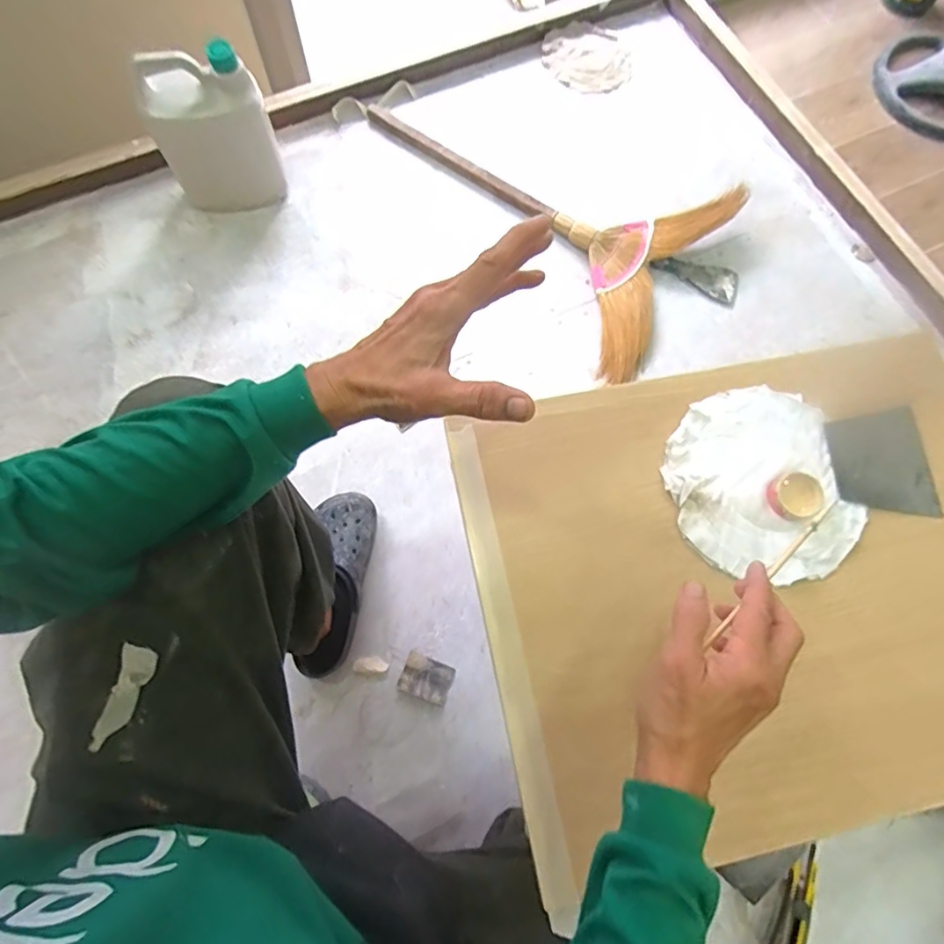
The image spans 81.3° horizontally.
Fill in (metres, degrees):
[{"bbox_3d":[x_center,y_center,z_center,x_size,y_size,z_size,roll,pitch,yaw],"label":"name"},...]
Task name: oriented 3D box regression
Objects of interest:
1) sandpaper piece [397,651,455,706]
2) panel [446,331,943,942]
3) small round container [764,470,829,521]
[{"bbox_3d":[-0.064,0.294,0.781,0.071,0.004,0.053,21,72,5],"label":"sandpaper piece"},{"bbox_3d":[0.259,0.095,0.478,0.491,0.020,0.388,-12,73,-4],"label":"panel"},{"bbox_3d":[0.283,0.021,0.479,0.038,0.022,0.041,-22,74,-7],"label":"small round container"}]

